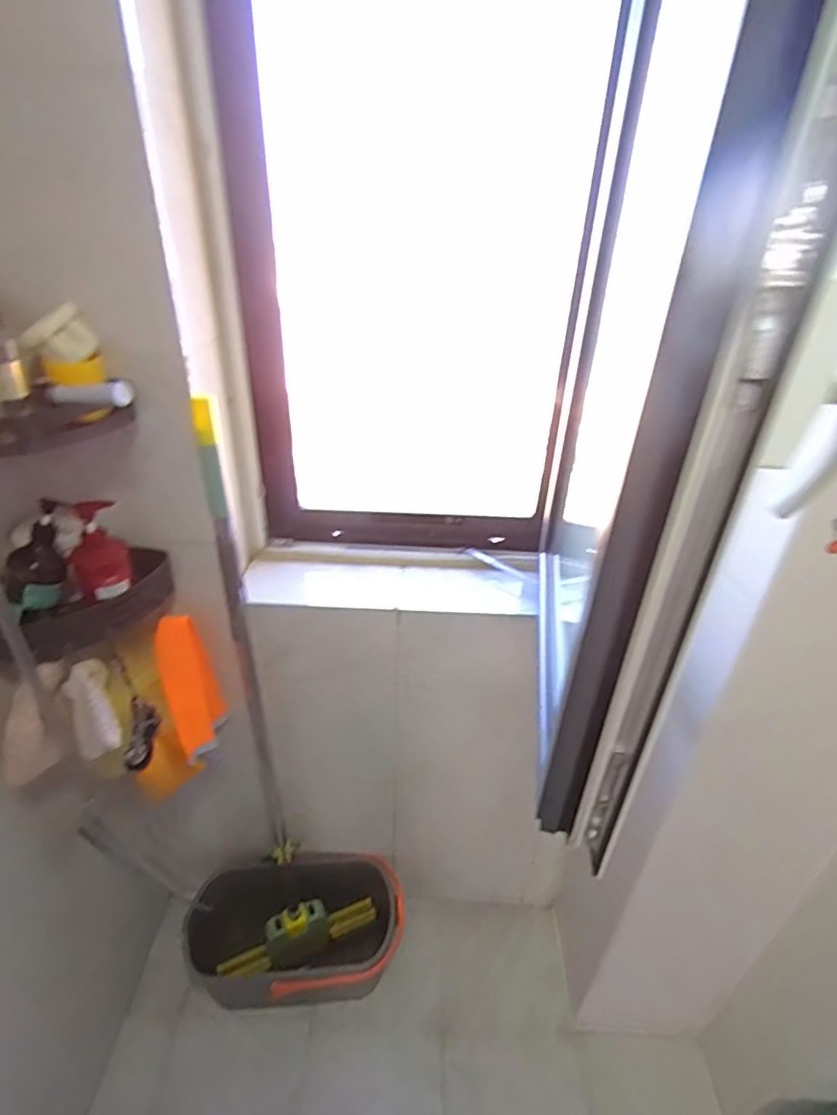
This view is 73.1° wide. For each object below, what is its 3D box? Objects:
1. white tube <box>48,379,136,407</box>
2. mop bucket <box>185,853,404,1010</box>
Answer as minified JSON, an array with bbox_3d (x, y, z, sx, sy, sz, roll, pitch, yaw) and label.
[{"bbox_3d":[-0.390,-0.197,0.671,0.096,0.030,0.026,6,33,6],"label":"white tube"},{"bbox_3d":[-0.272,0.864,1.282,0.465,0.225,0.239,-2,33,-7],"label":"mop bucket"}]

